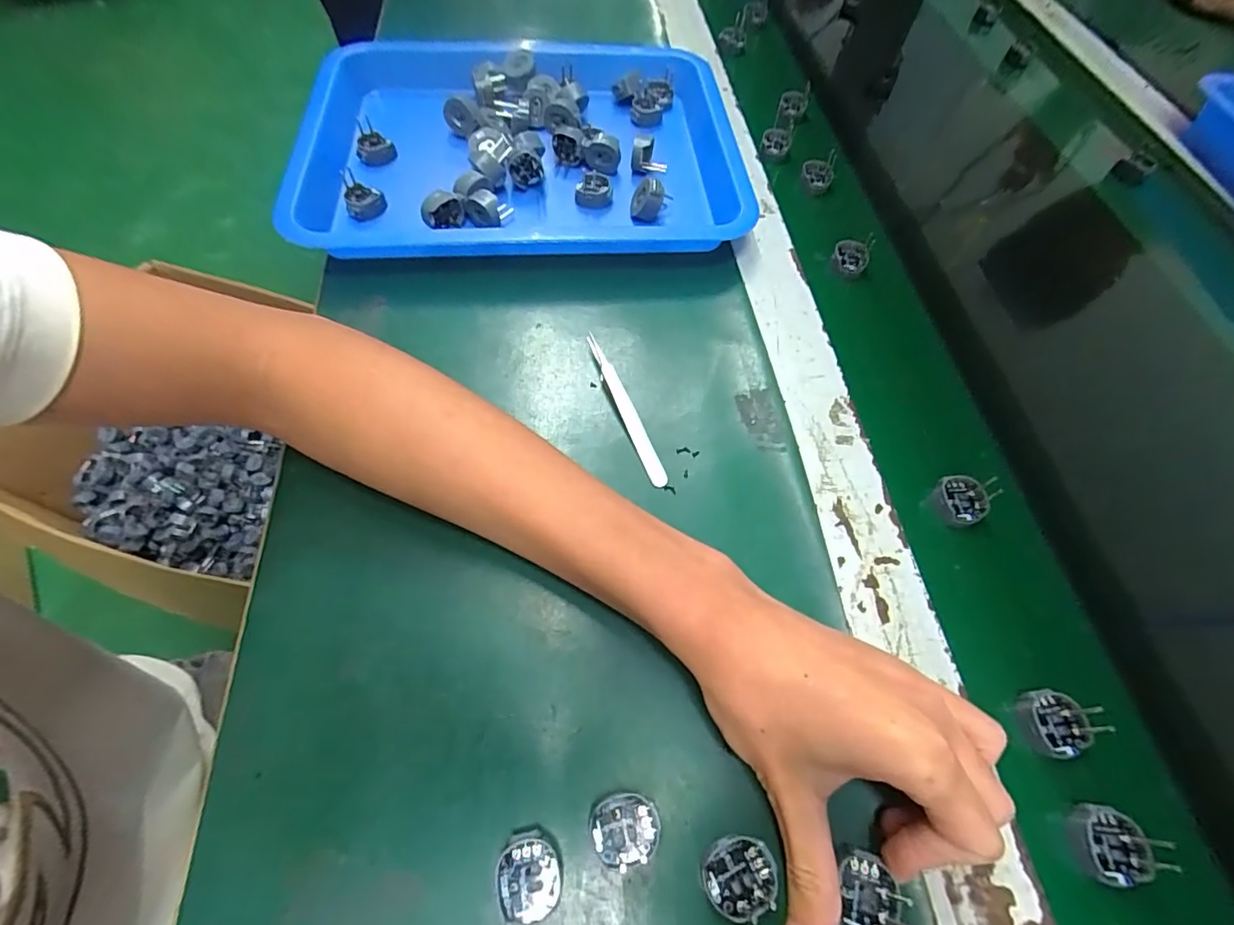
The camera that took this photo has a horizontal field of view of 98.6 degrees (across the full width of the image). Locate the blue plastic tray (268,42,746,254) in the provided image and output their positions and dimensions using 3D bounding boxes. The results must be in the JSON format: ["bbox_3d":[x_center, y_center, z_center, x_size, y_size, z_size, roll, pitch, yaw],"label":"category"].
[{"bbox_3d":[-0.065,-0.253,0.425,0.302,0.038,0.258,-1,60,-3],"label":"blue plastic tray"}]

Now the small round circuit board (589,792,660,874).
[{"bbox_3d":[0.003,0.151,0.218,0.028,0.011,0.025,-20,63,-13],"label":"small round circuit board"}]

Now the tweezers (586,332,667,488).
[{"bbox_3d":[0.003,-0.035,0.322,0.010,0.009,0.114,-19,63,-13],"label":"tweezers"}]

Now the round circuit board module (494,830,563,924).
[{"bbox_3d":[-0.034,0.163,0.210,0.025,0.010,0.028,3,60,-1],"label":"round circuit board module"}]

